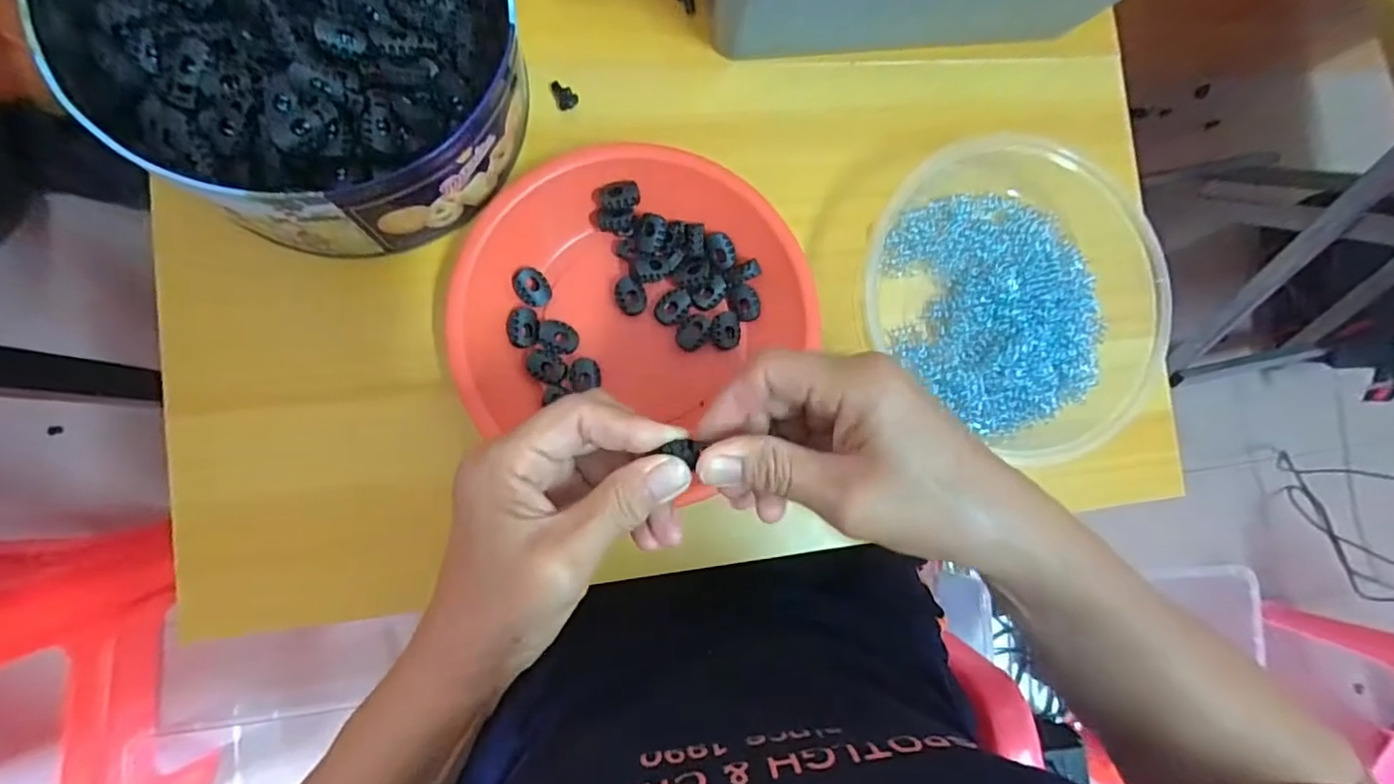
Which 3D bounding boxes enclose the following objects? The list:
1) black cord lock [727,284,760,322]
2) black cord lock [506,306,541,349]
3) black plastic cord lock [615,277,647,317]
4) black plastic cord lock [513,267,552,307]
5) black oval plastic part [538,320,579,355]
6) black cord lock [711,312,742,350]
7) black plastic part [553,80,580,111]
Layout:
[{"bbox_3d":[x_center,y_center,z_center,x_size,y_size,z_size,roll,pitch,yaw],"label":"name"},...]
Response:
[{"bbox_3d":[0.028,-0.052,0.351,0.016,0.007,0.022,-25,90,-9],"label":"black cord lock"},{"bbox_3d":[-0.096,-0.036,0.331,0.017,0.006,0.023,-1,86,-8],"label":"black cord lock"},{"bbox_3d":[-0.038,-0.055,0.340,0.017,0.005,0.021,1,86,-8],"label":"black plastic cord lock"},{"bbox_3d":[-0.091,-0.059,0.333,0.018,0.004,0.023,-47,108,-16],"label":"black plastic cord lock"},{"bbox_3d":[-0.078,-0.031,0.335,0.022,0.004,0.017,20,83,-6],"label":"black oval plastic part"},{"bbox_3d":[0.017,-0.036,0.349,0.018,0.004,0.022,0,86,-8],"label":"black cord lock"},{"bbox_3d":[-0.078,-0.171,0.346,0.017,0.005,0.011,33,82,-4],"label":"black plastic part"}]

